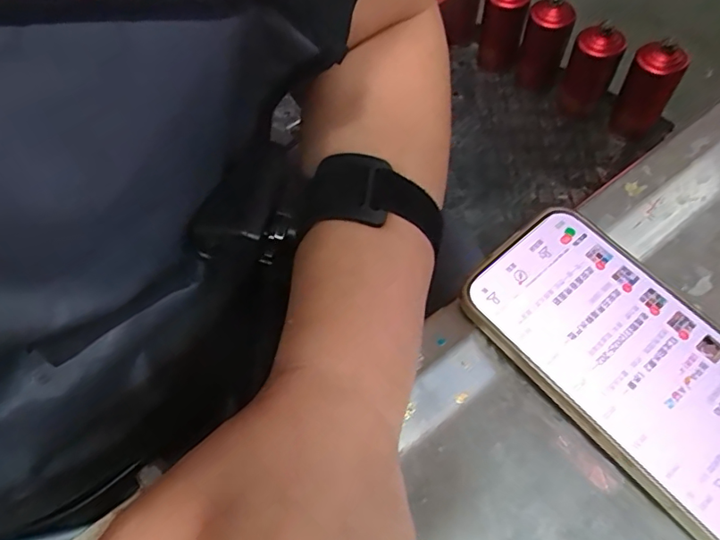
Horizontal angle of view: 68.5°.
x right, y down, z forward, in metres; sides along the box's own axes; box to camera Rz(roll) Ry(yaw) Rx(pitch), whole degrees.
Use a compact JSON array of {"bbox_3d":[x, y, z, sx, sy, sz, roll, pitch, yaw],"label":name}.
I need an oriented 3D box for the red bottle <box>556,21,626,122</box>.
[{"bbox_3d":[0.407,-0.354,0.946,0.084,0.169,0.061,26,65,17],"label":"red bottle"}]

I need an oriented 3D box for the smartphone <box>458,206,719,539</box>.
[{"bbox_3d":[0.120,0.043,0.226,0.075,0.016,0.156,-38,70,-16],"label":"smartphone"}]

